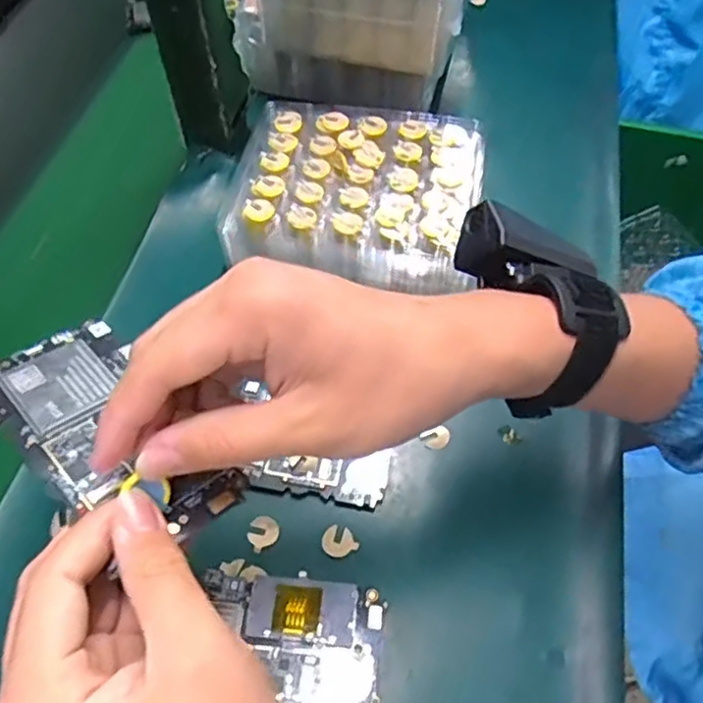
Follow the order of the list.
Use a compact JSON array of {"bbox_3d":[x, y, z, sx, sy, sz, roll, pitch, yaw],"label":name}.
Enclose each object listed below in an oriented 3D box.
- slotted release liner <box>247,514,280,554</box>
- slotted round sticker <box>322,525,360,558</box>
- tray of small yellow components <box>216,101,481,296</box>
[{"bbox_3d":[-0.052,0.104,0.383,0.018,0.004,0.019,-2,52,2],"label":"slotted release liner"},{"bbox_3d":[-0.007,0.109,0.380,0.018,0.004,0.018,0,67,-1],"label":"slotted round sticker"},{"bbox_3d":[0.003,-0.120,0.480,0.167,0.043,0.145,6,53,8],"label":"tray of small yellow components"}]

